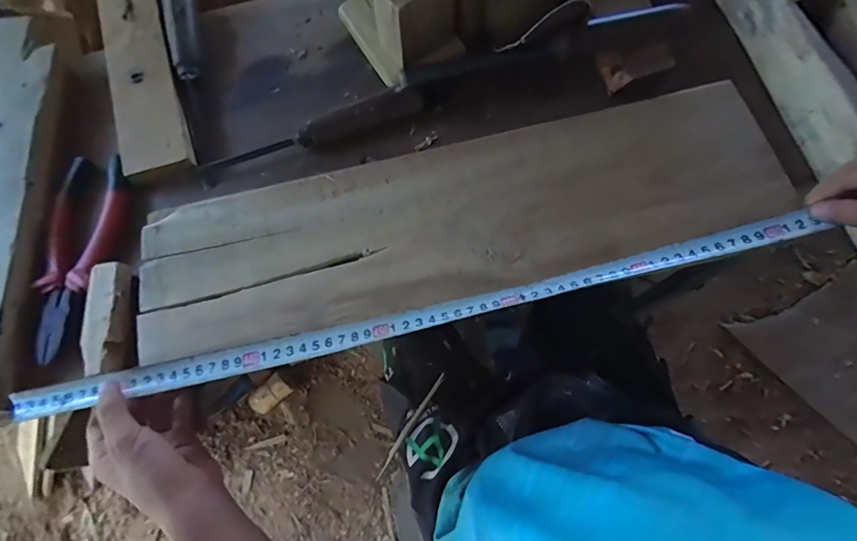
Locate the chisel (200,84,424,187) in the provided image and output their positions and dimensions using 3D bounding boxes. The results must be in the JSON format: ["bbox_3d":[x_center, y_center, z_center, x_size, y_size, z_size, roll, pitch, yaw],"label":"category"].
[{"bbox_3d":[-0.109,-0.124,0.417,0.210,0.032,0.024,-20,74,-7],"label":"chisel"}]

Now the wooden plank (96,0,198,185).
[{"bbox_3d":[-0.283,-0.217,0.446,0.067,0.015,0.289,-19,73,-7],"label":"wooden plank"}]

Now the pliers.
[{"bbox_3d":[-0.297,-0.016,0.388,0.063,0.017,0.178,-1,72,-1],"label":"pliers"}]

